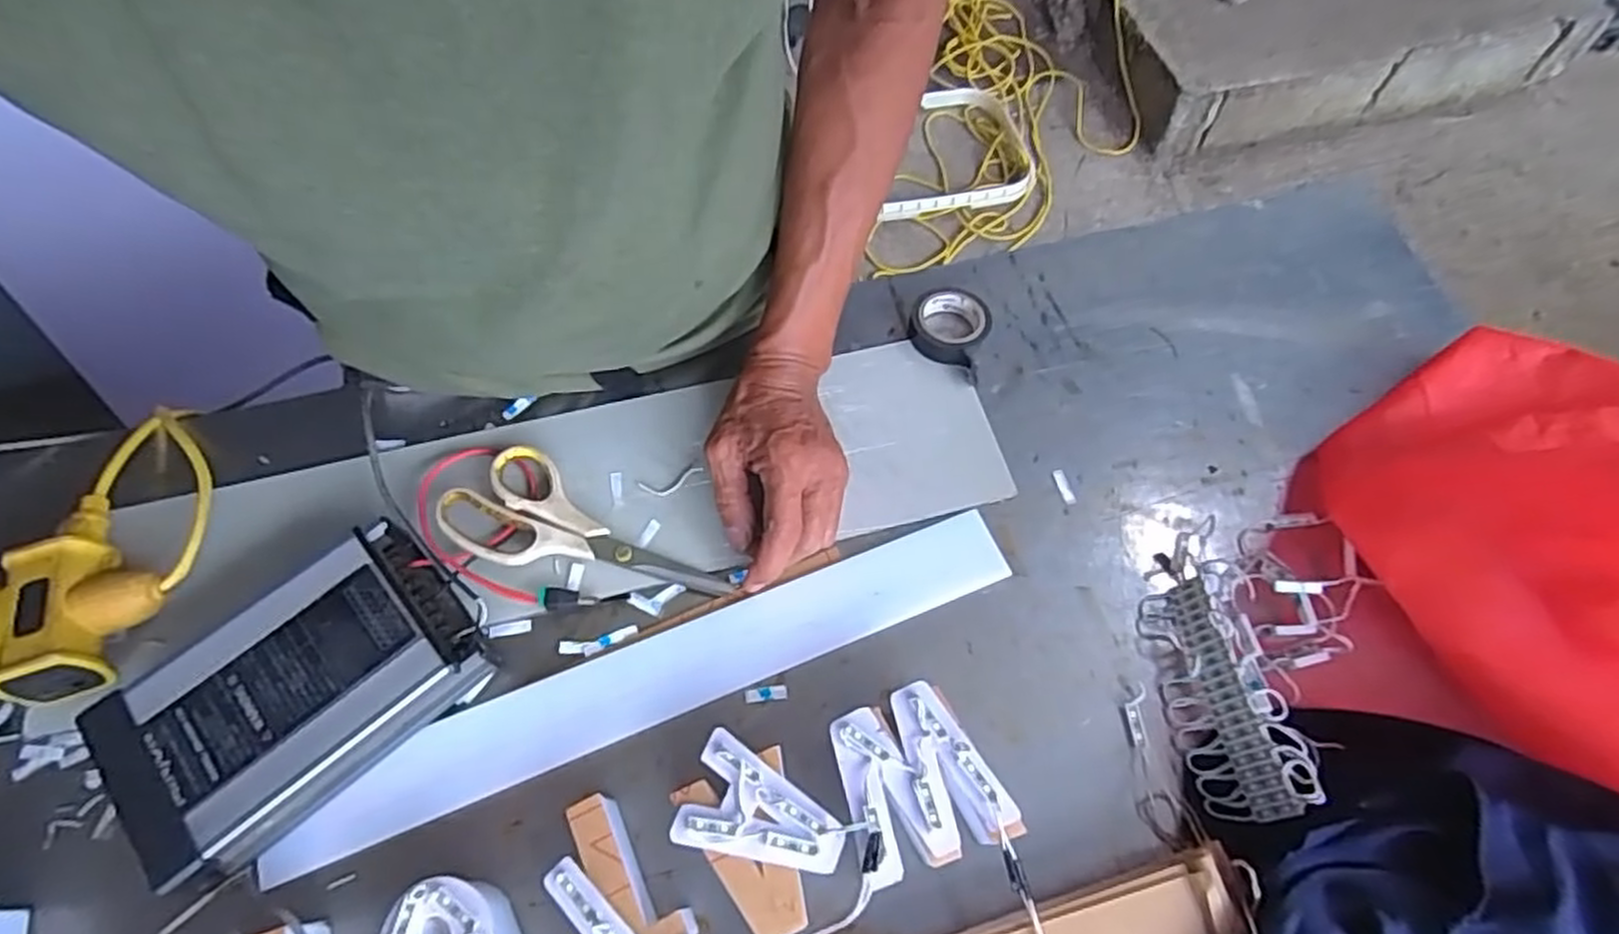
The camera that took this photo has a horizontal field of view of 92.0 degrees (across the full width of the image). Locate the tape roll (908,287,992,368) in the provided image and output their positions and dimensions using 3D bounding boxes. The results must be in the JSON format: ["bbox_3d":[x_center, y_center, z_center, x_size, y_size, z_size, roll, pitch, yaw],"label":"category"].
[{"bbox_3d":[0.100,-0.102,0.575,0.057,0.025,0.060,0,64,0],"label":"tape roll"}]

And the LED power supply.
[{"bbox_3d":[-0.284,0.126,0.442,0.181,0.051,0.116,-39,70,-18],"label":"LED power supply"}]

